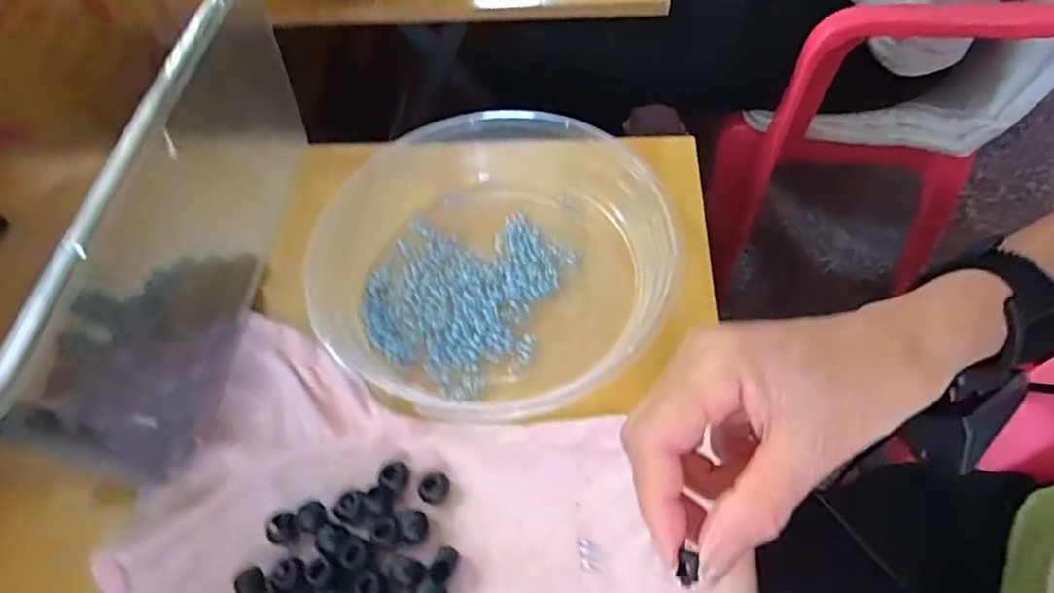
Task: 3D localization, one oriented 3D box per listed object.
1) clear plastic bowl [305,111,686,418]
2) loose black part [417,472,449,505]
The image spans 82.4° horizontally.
[{"bbox_3d":[-0.020,-0.028,0.360,0.201,0.046,0.207,34,67,25],"label":"clear plastic bowl"},{"bbox_3d":[-0.046,0.094,0.295,0.012,0.007,0.015,34,67,25],"label":"loose black part"}]

